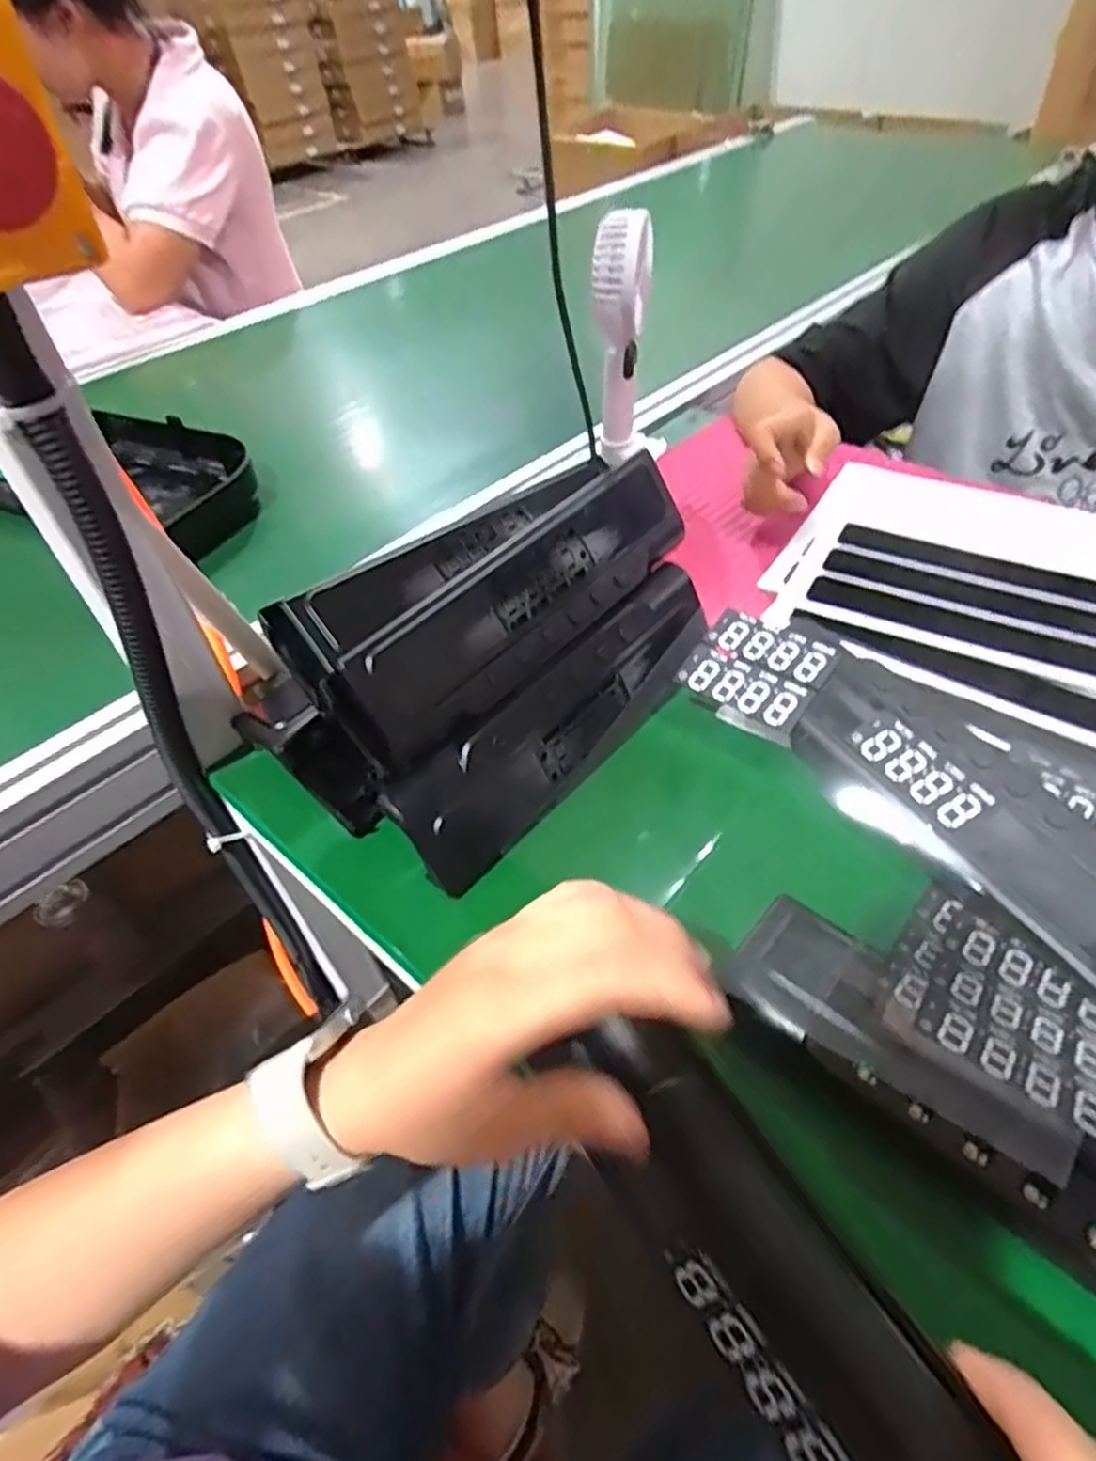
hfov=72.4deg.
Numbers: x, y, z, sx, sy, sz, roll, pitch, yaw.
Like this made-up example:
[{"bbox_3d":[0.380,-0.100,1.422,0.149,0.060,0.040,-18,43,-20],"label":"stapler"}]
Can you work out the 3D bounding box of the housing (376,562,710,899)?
[{"bbox_3d":[0.010,-0.009,0.451,0.240,0.073,0.040,-39,24,-27],"label":"housing"}]

